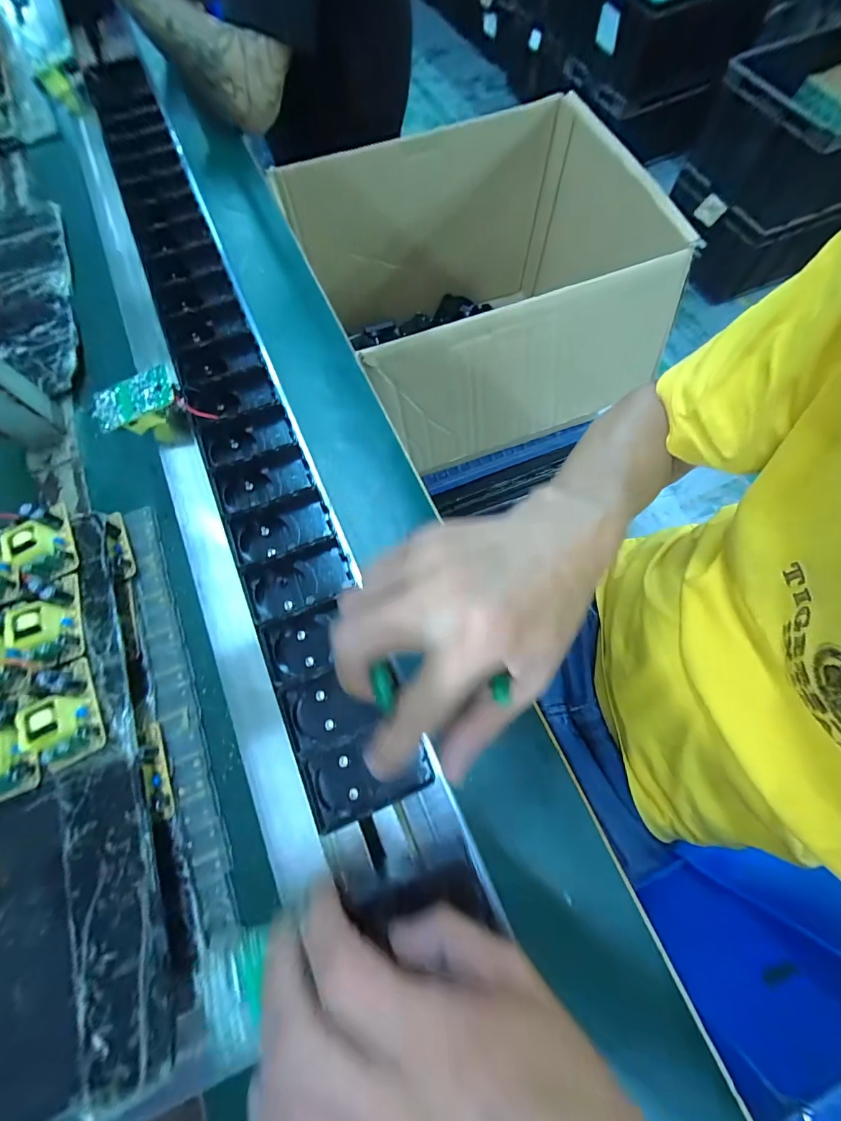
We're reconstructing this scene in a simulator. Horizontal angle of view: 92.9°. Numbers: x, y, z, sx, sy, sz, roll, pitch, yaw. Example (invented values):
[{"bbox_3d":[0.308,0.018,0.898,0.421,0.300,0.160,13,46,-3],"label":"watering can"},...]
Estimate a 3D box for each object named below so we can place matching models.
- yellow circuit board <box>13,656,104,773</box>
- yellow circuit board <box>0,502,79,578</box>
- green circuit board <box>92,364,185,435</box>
[{"bbox_3d":[-0.237,0.099,0.262,0.033,0.024,0.063,-27,73,-7],"label":"yellow circuit board"},{"bbox_3d":[-0.291,-0.015,0.303,0.036,0.022,0.061,-26,73,-7],"label":"yellow circuit board"},{"bbox_3d":[-0.219,-0.121,0.317,0.067,0.032,0.041,-19,72,-5],"label":"green circuit board"}]

